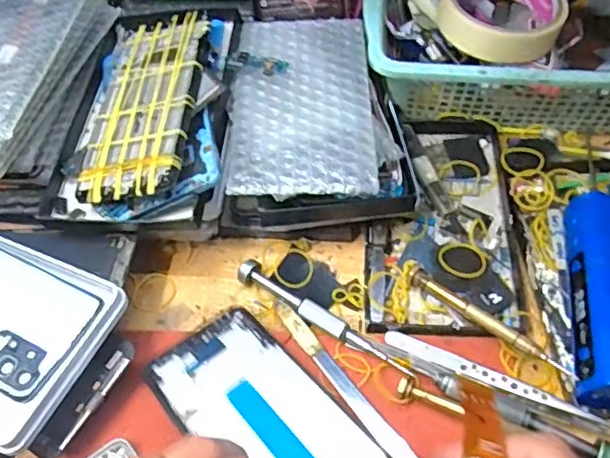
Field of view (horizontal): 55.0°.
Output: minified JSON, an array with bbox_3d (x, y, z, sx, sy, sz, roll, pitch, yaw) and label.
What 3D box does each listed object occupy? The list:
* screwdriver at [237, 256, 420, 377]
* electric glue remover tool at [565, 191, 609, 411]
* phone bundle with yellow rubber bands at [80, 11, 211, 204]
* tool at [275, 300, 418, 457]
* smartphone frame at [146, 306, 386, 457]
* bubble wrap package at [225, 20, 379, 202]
[{"bbox_3d":[0.011,0.055,0.360,0.125,0.010,0.013,29,61,21],"label":"screwdriver"},{"bbox_3d":[0.175,0.040,0.348,0.038,0.032,0.132,5,55,7],"label":"electric glue remover tool"},{"bbox_3d":[-0.108,-0.087,0.394,0.070,0.026,0.151,2,55,5],"label":"phone bundle with yellow rubber bands"},{"bbox_3d":[0.020,0.088,0.339,0.012,0.005,0.125,-33,60,-19],"label":"tool"},{"bbox_3d":[-0.019,0.104,0.311,0.071,0.009,0.156,-29,46,-27],"label":"smartphone frame"},{"bbox_3d":[-0.002,-0.091,0.403,0.094,0.012,0.167,-2,55,2],"label":"bubble wrap package"}]

